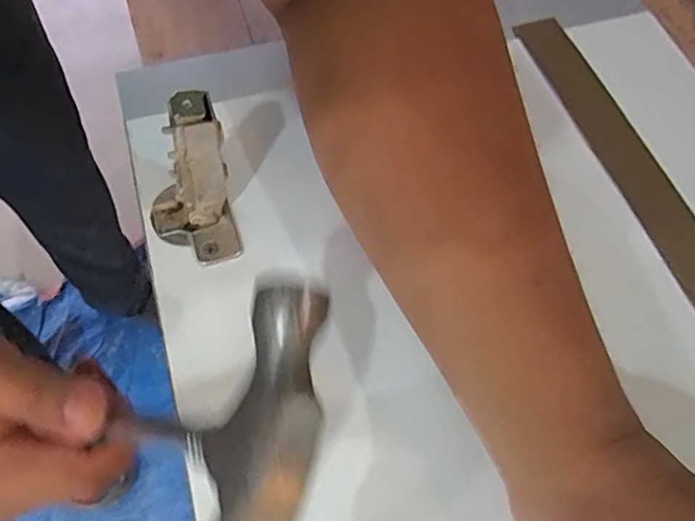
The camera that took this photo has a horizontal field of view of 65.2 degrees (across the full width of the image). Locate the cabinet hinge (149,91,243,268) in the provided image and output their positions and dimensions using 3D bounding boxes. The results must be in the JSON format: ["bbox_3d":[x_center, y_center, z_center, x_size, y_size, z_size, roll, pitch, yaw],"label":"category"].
[{"bbox_3d":[-0.068,-0.032,0.230,0.040,0.074,0.045,-31,69,-16],"label":"cabinet hinge"}]

